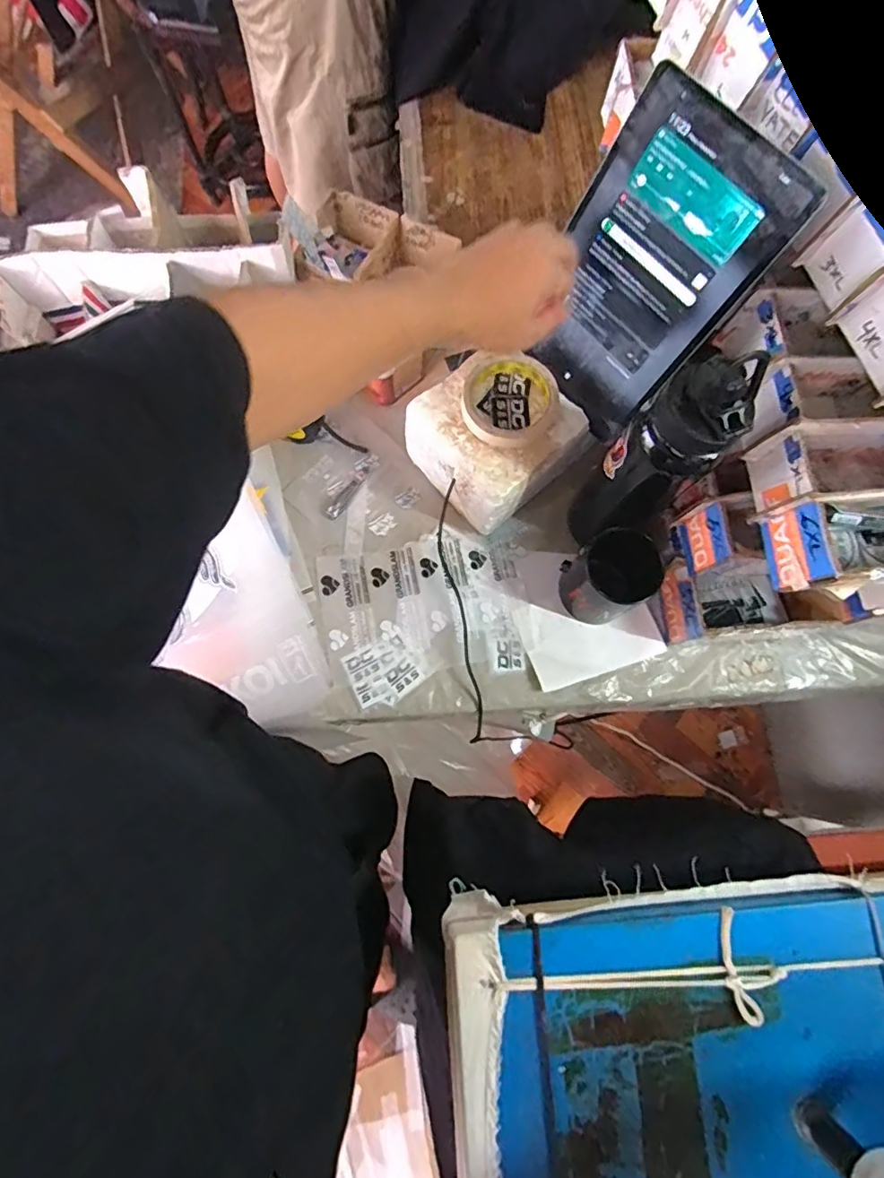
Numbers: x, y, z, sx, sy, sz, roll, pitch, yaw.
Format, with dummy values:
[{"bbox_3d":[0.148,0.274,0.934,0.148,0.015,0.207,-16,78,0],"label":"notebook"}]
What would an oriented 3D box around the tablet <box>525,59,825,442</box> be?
[{"bbox_3d":[0.172,-0.268,0.479,0.157,0.237,0.015,48,51,9],"label":"tablet"}]

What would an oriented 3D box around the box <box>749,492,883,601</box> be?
[{"bbox_3d":[0.358,-0.046,0.448,0.162,0.075,0.089,-12,78,-8],"label":"box"}]

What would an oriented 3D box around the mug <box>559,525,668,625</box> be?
[{"bbox_3d":[0.173,-0.012,0.575,0.074,0.099,0.077,1,76,-6],"label":"mug"}]

